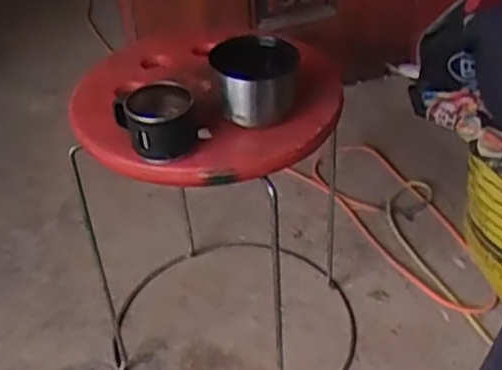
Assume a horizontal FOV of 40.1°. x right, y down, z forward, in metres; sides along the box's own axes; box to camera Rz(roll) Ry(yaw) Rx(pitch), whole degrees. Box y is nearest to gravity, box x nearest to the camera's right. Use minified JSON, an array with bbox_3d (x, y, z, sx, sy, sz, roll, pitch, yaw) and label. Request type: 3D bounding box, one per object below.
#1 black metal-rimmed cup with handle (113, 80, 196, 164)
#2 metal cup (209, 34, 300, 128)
[{"bbox_3d":[-0.094,-0.063,0.685,0.074,0.053,0.069,-2,37,2],"label":"black metal-rimmed cup with handle"},{"bbox_3d":[0.004,-0.112,0.733,0.089,0.058,0.089,-2,37,2],"label":"metal cup"}]

